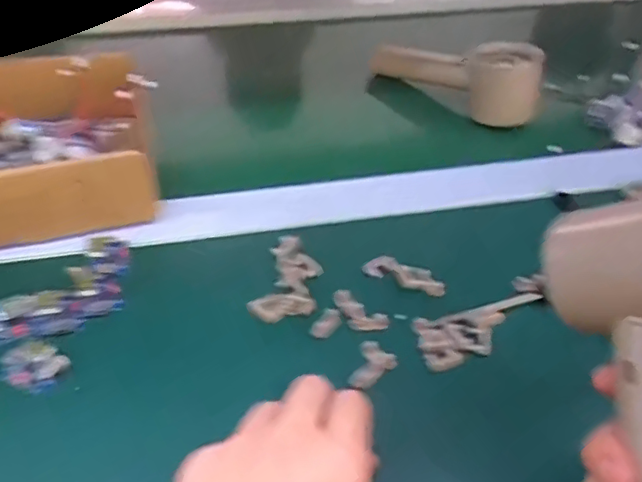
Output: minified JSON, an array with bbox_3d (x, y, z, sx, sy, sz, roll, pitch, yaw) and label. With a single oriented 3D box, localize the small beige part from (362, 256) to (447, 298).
[{"bbox_3d":[0.054,0.021,0.379,0.052,0.010,0.013,17,46,13],"label":"small beige part"}]

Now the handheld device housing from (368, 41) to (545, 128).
[{"bbox_3d":[0.128,-0.162,0.543,0.165,0.058,0.047,36,53,29],"label":"handheld device housing"}]

